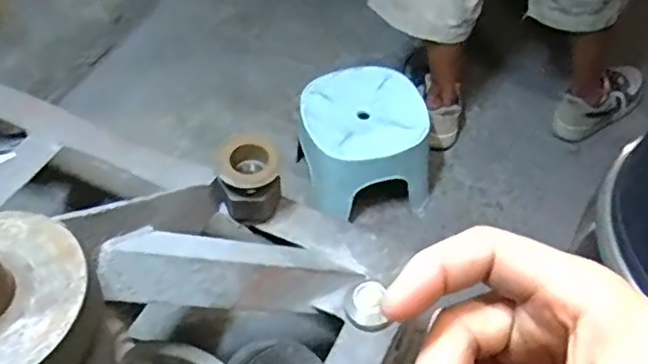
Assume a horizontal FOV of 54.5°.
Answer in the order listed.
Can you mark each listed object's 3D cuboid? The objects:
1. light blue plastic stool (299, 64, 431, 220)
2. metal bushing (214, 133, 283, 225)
[{"bbox_3d":[0.068,-0.066,1.134,0.217,0.184,0.205,-12,52,-8],"label":"light blue plastic stool"},{"bbox_3d":[-0.094,-0.003,0.808,0.075,0.087,0.078,0,52,1],"label":"metal bushing"}]

